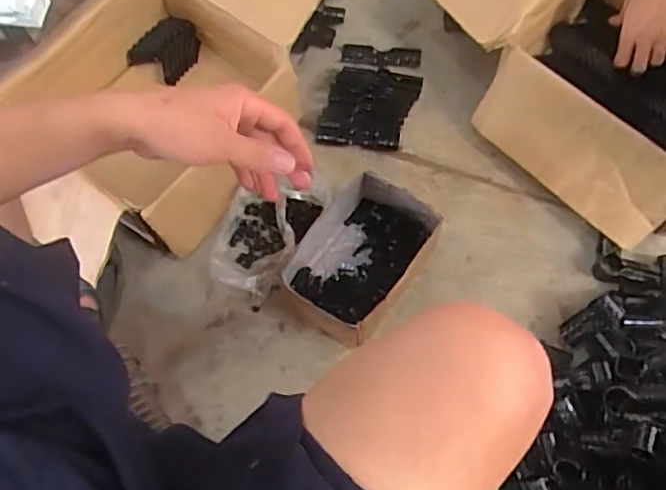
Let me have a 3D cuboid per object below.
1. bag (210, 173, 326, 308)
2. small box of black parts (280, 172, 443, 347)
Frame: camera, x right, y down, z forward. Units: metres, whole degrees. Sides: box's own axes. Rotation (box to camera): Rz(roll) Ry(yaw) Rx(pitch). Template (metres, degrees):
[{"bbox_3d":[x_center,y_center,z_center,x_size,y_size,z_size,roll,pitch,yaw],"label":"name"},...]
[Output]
[{"bbox_3d":[-0.099,-0.022,0.872,0.119,0.065,0.185,31,72,13],"label":"bag"},{"bbox_3d":[0.033,0.016,0.836,0.154,0.088,0.201,34,73,12],"label":"small box of black parts"}]

